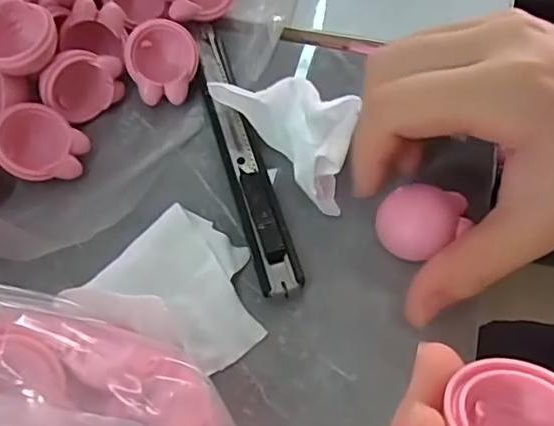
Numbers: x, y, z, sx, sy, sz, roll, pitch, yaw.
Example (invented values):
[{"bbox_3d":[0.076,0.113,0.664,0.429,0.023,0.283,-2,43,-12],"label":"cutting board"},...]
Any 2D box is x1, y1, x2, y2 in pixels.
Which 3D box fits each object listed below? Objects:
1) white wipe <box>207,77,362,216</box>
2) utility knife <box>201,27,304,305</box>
[{"bbox_3d":[0.010,-0.036,0.228,0.035,0.024,0.065,-37,66,-19],"label":"white wipe"},{"bbox_3d":[-0.015,-0.028,0.231,0.015,0.008,0.131,-14,61,-8],"label":"utility knife"}]

